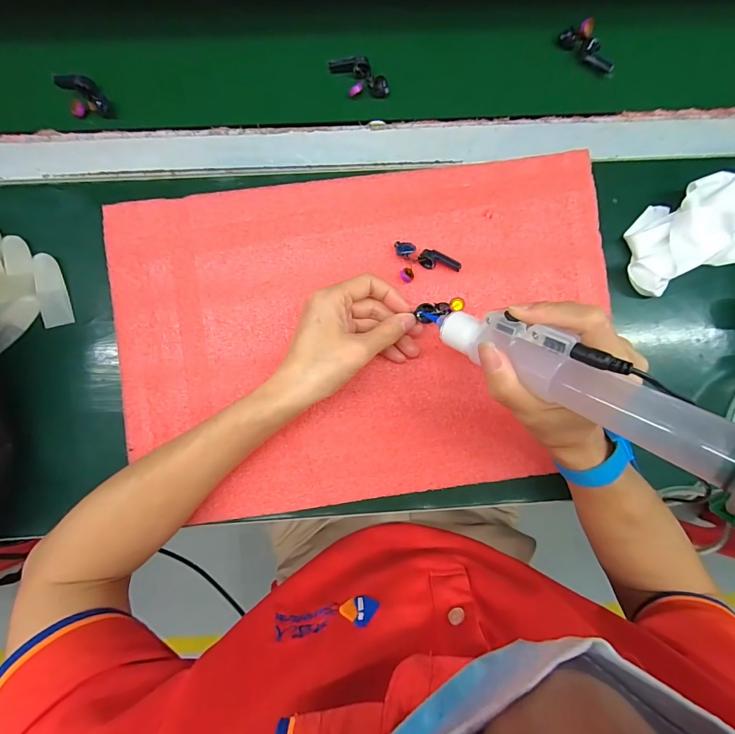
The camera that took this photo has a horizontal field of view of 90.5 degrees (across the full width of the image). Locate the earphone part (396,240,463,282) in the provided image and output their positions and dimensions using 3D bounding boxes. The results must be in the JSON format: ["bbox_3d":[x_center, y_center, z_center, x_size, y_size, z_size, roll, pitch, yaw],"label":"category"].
[{"bbox_3d":[0.049,-0.090,0.299,0.048,0.012,0.032,-11,89,-3],"label":"earphone part"}]

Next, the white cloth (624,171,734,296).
[{"bbox_3d":[0.283,-0.114,0.302,0.130,0.046,0.075,-18,89,-3],"label":"white cloth"}]

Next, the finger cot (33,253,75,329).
[{"bbox_3d":[-0.263,-0.064,0.301,0.022,0.004,0.060,-13,89,-3],"label":"finger cot"}]

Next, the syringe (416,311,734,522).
[{"bbox_3d":[0.097,0.002,0.186,0.030,0.199,0.031,-49,135,-3],"label":"syringe"}]

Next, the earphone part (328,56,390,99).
[{"bbox_3d":[-0.007,-0.248,0.313,0.030,0.010,0.049,-36,90,-3],"label":"earphone part"}]

